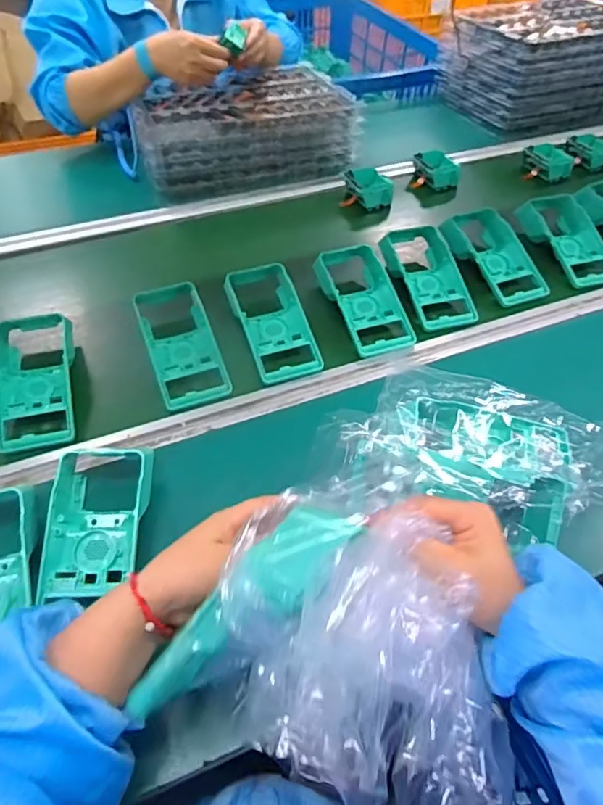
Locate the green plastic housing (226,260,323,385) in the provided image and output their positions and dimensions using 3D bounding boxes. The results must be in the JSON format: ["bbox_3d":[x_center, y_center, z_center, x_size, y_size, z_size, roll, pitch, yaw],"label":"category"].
[{"bbox_3d":[-0.040,-0.106,0.688,0.085,0.053,0.175,-14,50,-15],"label":"green plastic housing"}]

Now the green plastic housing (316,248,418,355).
[{"bbox_3d":[0.086,-0.140,0.717,0.090,0.051,0.176,-15,50,-16],"label":"green plastic housing"}]

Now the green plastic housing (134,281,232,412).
[{"bbox_3d":[-0.154,-0.078,0.667,0.084,0.038,0.193,-16,51,-17],"label":"green plastic housing"}]

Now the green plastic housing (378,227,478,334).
[{"bbox_3d":[0.177,-0.178,0.755,0.091,0.047,0.192,-11,49,-13],"label":"green plastic housing"}]

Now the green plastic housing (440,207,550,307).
[{"bbox_3d":[0.286,-0.216,0.789,0.093,0.051,0.177,-20,52,-20],"label":"green plastic housing"}]

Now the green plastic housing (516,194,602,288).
[{"bbox_3d":[0.412,-0.249,0.825,0.093,0.035,0.181,-16,62,-10],"label":"green plastic housing"}]

